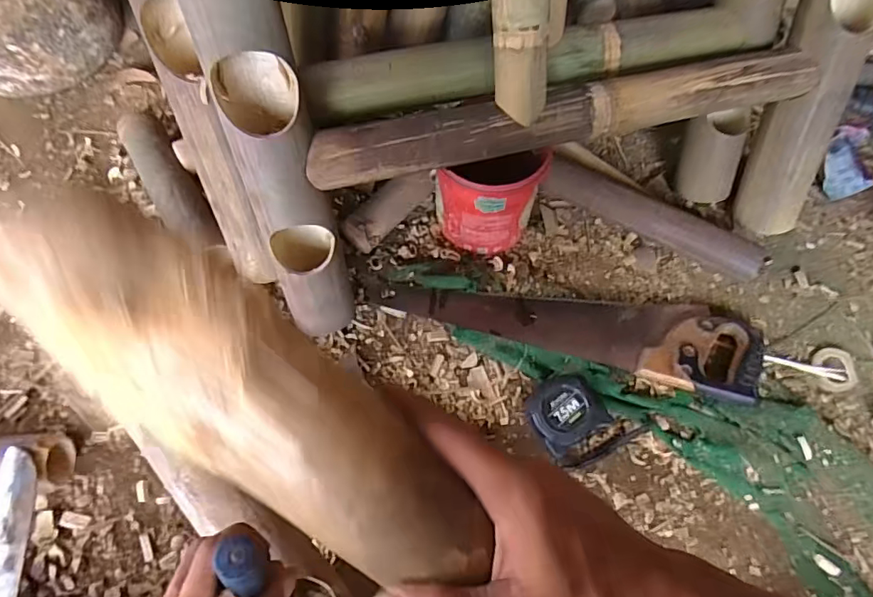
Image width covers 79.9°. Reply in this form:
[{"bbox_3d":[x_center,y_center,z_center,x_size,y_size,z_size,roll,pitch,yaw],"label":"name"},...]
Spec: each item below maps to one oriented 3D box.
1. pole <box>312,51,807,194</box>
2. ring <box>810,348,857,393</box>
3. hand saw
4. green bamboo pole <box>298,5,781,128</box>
[{"bbox_3d":[0.144,-0.202,0.564,0.567,0.046,0.058,-12,68,-6],"label":"pole"},{"bbox_3d":[0.519,0.091,0.677,0.054,0.008,0.056,0,68,-1],"label":"ring"},{"bbox_3d":[0.168,0.019,0.680,0.499,0.036,0.124,15,68,5],"label":"hand saw"},{"bbox_3d":[0.121,-0.273,0.589,0.531,0.048,0.070,-12,68,-6],"label":"green bamboo pole"}]

